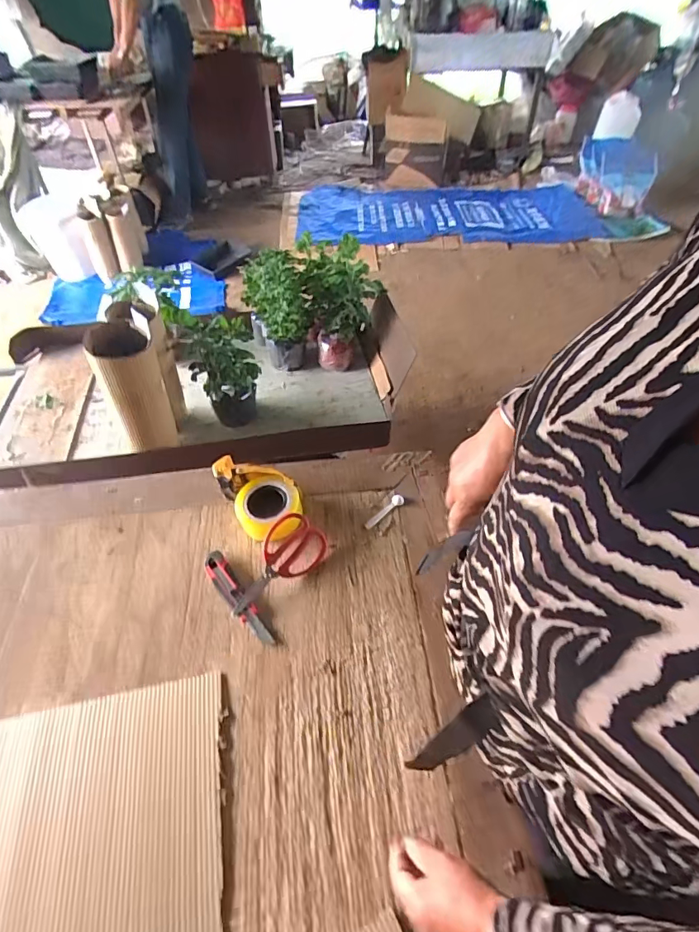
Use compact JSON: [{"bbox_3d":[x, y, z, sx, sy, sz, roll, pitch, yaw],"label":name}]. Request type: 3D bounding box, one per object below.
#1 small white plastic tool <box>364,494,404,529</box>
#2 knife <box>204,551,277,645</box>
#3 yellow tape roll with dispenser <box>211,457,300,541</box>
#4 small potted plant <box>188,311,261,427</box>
[{"bbox_3d":[0.067,0.086,0.868,0.023,0.014,0.094,35,59,26],"label":"small white plastic tool"},{"bbox_3d":[-0.183,0.213,0.758,0.035,0.016,0.188,-30,55,-23],"label":"knife"},{"bbox_3d":[-0.162,0.052,0.866,0.118,0.069,0.182,-26,53,-20],"label":"yellow tape roll with dispenser"},{"bbox_3d":[-0.325,-0.246,1.239,0.168,0.285,0.130,-11,49,-9],"label":"small potted plant"}]

